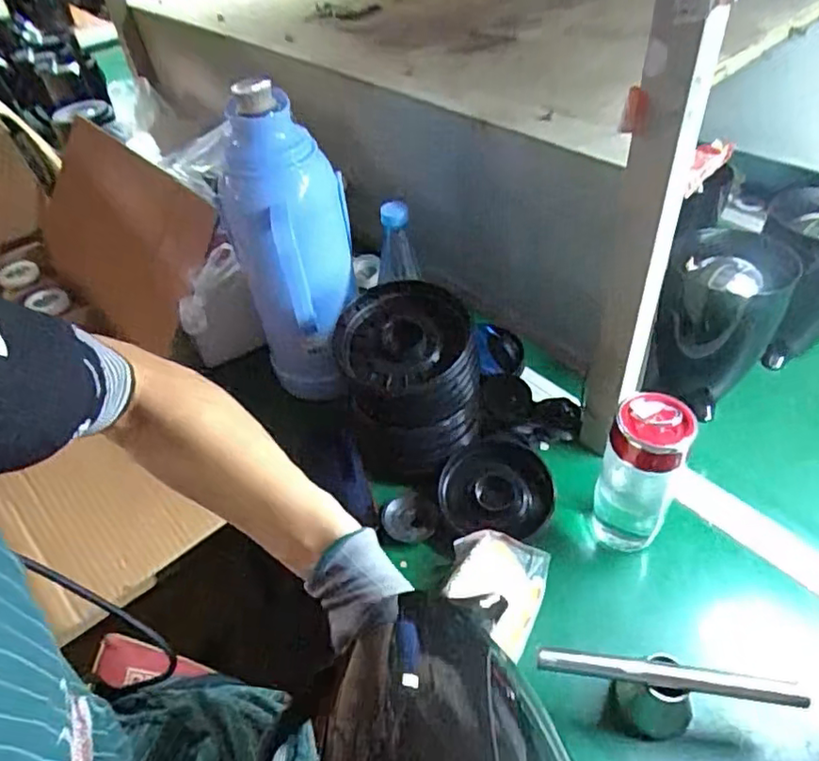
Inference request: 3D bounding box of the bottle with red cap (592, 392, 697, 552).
[{"bbox_3d":[0.217,0.097,0.588,0.068,0.183,0.057,18,48,23],"label":"bottle with red cap"}]

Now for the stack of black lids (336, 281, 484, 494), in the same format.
[{"bbox_3d":[0.001,0.004,0.678,0.144,0.169,0.131,-8,43,-3],"label":"stack of black lids"}]

